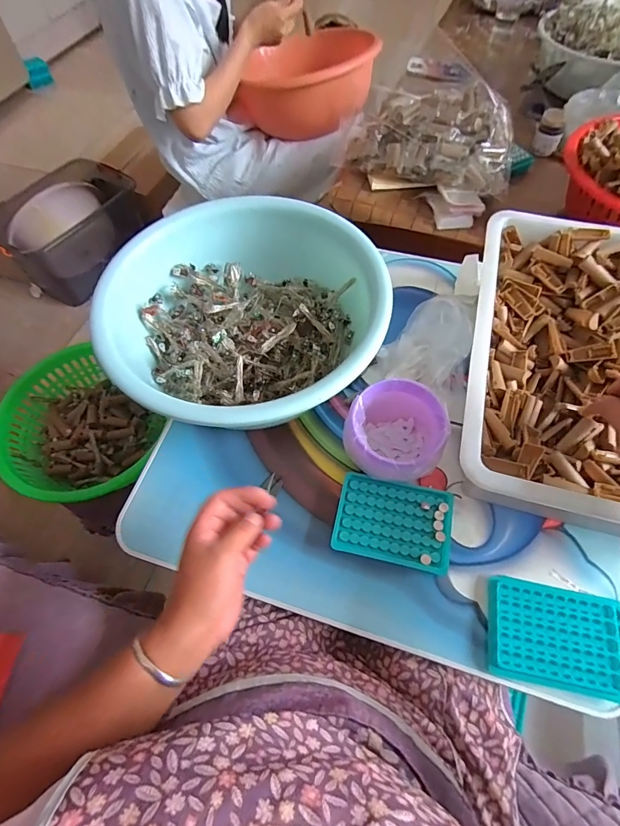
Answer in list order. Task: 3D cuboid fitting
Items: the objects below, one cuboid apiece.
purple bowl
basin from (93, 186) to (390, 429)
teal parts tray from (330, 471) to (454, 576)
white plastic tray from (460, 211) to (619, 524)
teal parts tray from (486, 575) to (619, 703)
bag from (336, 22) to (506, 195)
[{"bbox_3d":[0.103,0.026,0.505,0.111,0.086,0.123,19,62,12],"label":"purple bowl"},{"bbox_3d":[-0.081,-0.133,0.559,0.346,0.117,0.332,0,60,1],"label":"basin"},{"bbox_3d":[0.098,0.131,0.491,0.130,0.029,0.095,11,61,7],"label":"teal parts tray"},{"bbox_3d":[0.351,-0.060,0.484,0.314,0.080,0.395,13,61,8],"label":"white plastic tray"},{"bbox_3d":[0.258,0.235,0.432,0.135,0.021,0.095,11,61,7],"label":"teal parts tray"},{"bbox_3d":[0.251,-0.587,0.818,0.347,0.154,0.242,26,64,15],"label":"bag"}]

